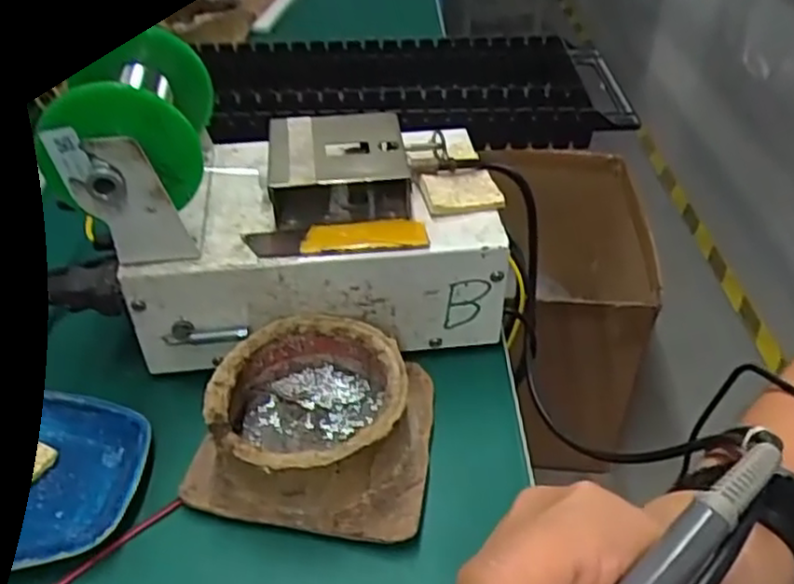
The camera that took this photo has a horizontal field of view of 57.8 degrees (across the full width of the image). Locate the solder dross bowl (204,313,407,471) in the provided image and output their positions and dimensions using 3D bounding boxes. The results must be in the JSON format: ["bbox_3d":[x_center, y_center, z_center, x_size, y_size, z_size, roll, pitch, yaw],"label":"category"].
[{"bbox_3d":[-0.038,0.051,0.318,0.081,0.035,0.080,0,41,0],"label":"solder dross bowl"}]

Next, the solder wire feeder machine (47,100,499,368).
[{"bbox_3d":[-0.042,-0.038,0.367,0.182,0.106,0.113,-4,41,-4],"label":"solder wire feeder machine"}]

